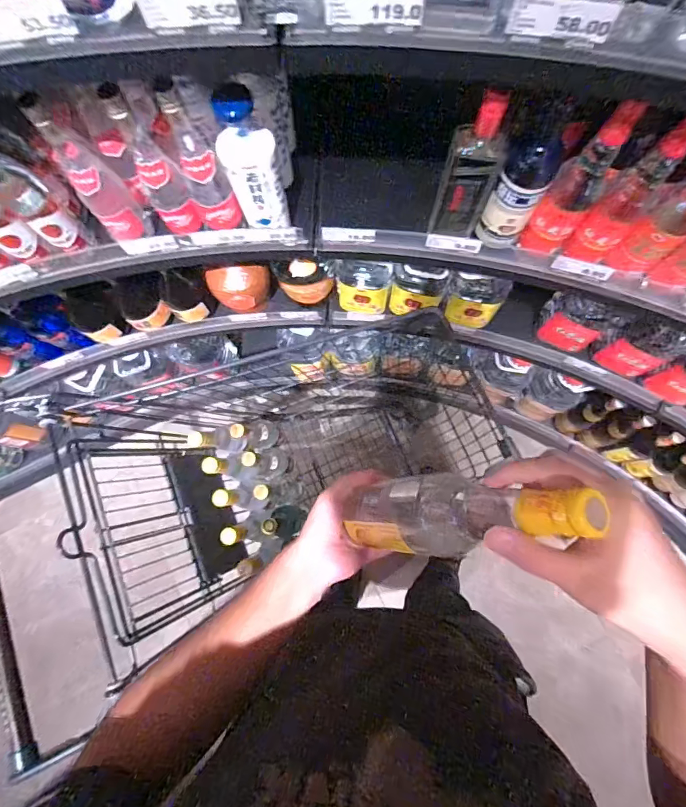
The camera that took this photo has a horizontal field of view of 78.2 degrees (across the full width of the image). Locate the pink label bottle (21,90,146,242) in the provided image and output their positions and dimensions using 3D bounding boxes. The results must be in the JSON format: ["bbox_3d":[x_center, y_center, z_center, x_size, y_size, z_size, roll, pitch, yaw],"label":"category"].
[{"bbox_3d":[-0.368,-0.328,0.614,0.059,0.207,0.064,-38,79,-7],"label":"pink label bottle"}]

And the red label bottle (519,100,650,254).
[{"bbox_3d":[0.320,-0.288,0.581,0.056,0.221,0.055,-28,78,-5],"label":"red label bottle"}]

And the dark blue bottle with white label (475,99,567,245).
[{"bbox_3d":[0.254,-0.310,0.601,0.067,0.205,0.058,26,79,7],"label":"dark blue bottle with white label"}]

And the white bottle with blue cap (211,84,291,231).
[{"bbox_3d":[-0.137,-0.355,0.616,0.070,0.211,0.087,-23,77,-4],"label":"white bottle with blue cap"}]

